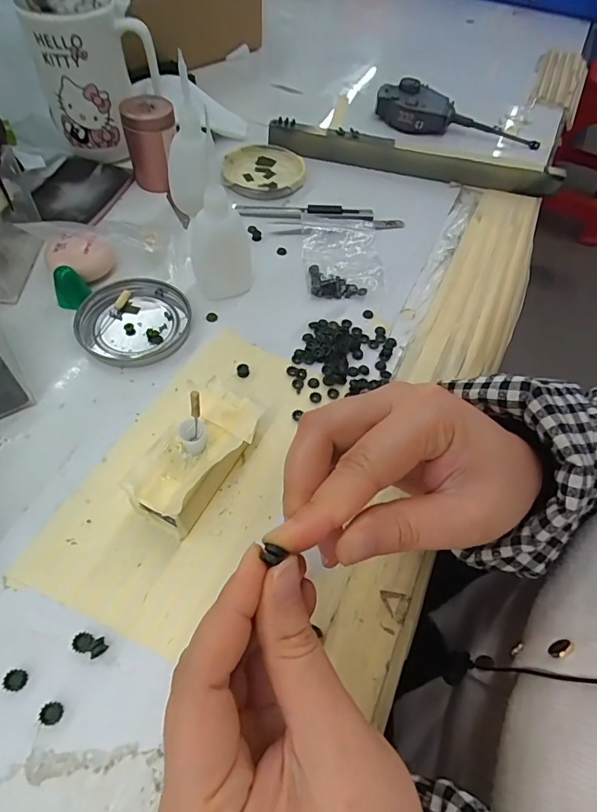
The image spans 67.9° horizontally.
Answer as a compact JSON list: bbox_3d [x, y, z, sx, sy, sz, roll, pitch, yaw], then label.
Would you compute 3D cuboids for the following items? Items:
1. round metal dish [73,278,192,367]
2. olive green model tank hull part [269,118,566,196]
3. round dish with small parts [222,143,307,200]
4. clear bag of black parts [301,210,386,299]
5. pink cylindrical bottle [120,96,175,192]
[{"bbox_3d":[-0.120,-0.063,0.324,0.077,0.007,0.075,0,58,-5],"label":"round metal dish"},{"bbox_3d":[0.115,-0.251,0.450,0.290,0.029,0.014,11,57,2],"label":"olive green model tank hull part"},{"bbox_3d":[-0.034,-0.231,0.439,0.077,0.013,0.085,0,58,-5],"label":"round dish with small parts"},{"bbox_3d":[0.036,-0.130,0.379,0.063,0.012,0.098,2,58,-4],"label":"clear bag of black parts"},{"bbox_3d":[-0.130,-0.234,0.396,0.044,0.060,0.042,-11,59,-12],"label":"pink cylindrical bottle"}]

